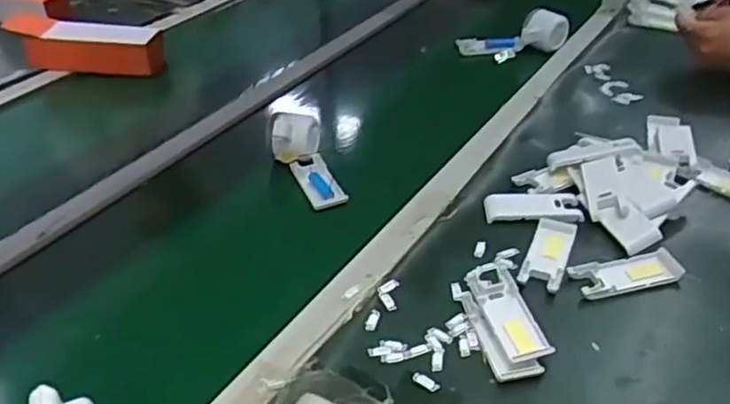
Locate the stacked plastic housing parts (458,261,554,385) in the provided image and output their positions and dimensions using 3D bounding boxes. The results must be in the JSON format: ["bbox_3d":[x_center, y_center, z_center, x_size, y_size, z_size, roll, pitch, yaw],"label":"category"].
[{"bbox_3d":[0.126,0.104,0.621,0.055,0.021,0.127,-10,37,-8],"label":"stacked plastic housing parts"}]

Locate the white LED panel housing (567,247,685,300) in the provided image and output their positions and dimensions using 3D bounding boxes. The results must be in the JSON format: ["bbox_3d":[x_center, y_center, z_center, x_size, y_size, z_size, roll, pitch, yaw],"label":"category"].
[{"bbox_3d":[0.256,0.067,0.660,0.103,0.012,0.041,-11,37,-9],"label":"white LED panel housing"}]

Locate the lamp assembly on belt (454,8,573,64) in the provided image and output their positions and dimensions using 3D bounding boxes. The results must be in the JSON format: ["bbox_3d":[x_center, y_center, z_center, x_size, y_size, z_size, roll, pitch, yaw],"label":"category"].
[{"bbox_3d":[0.241,-0.259,1.093,0.172,0.055,0.069,-12,33,21],"label":"lamp assembly on belt"}]

